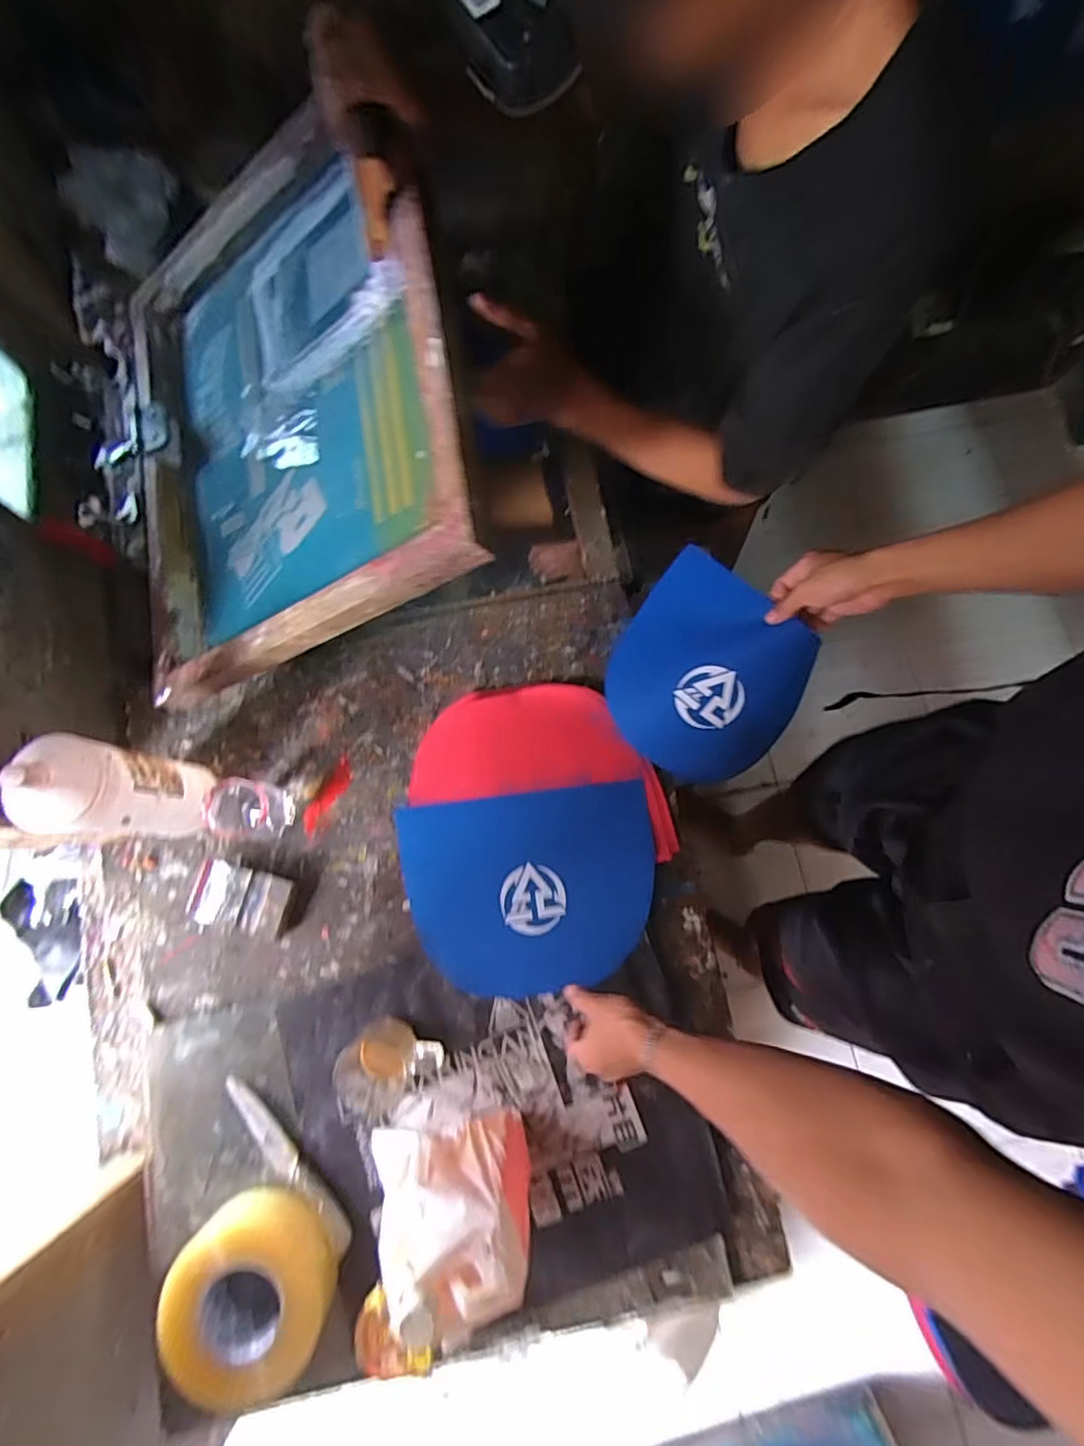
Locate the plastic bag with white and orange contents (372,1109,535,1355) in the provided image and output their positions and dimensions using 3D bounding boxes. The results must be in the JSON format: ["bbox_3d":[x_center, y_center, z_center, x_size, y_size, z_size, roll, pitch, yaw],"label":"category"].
[{"bbox_3d":[-0.088,0.422,0.522,0.153,0.215,0.062,3,79,1],"label":"plastic bag with white and orange contents"}]

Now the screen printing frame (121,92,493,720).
[{"bbox_3d":[-0.283,-0.341,0.634,0.453,0.057,0.544,-17,76,29],"label":"screen printing frame"}]

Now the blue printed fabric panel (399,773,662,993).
[{"bbox_3d":[-0.013,0.192,0.689,0.290,0.007,0.220,-7,77,-1],"label":"blue printed fabric panel"}]

